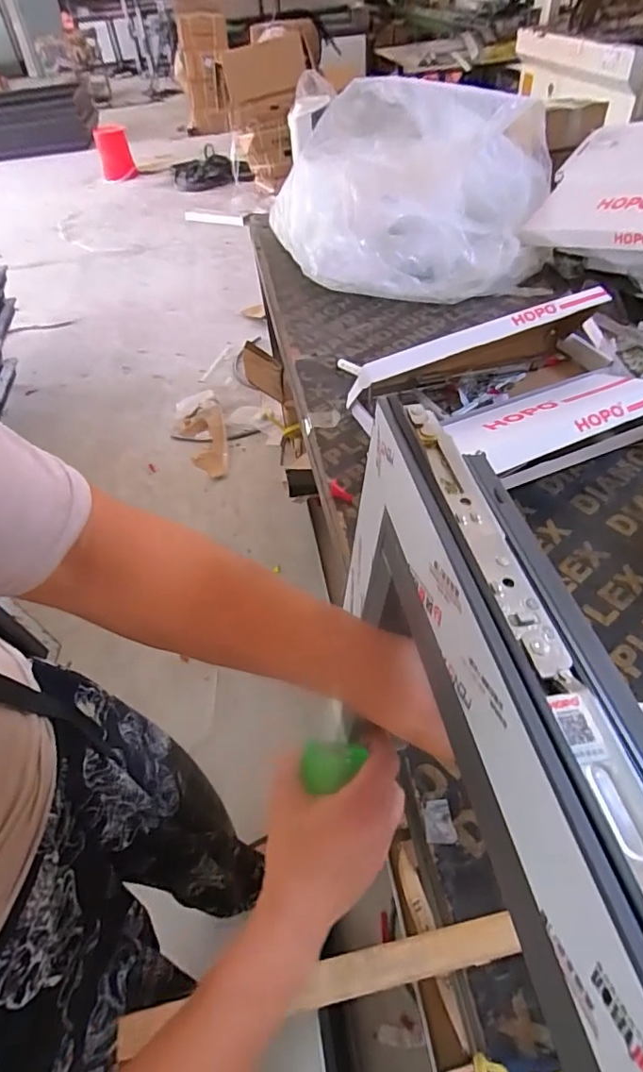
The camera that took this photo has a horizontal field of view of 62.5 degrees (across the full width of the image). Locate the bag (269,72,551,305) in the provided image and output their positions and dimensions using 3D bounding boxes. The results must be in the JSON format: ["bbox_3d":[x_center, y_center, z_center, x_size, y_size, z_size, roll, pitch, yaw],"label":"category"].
[{"bbox_3d":[0.236,-0.751,1.162,0.575,0.305,0.415,0,48,5],"label":"bag"}]

